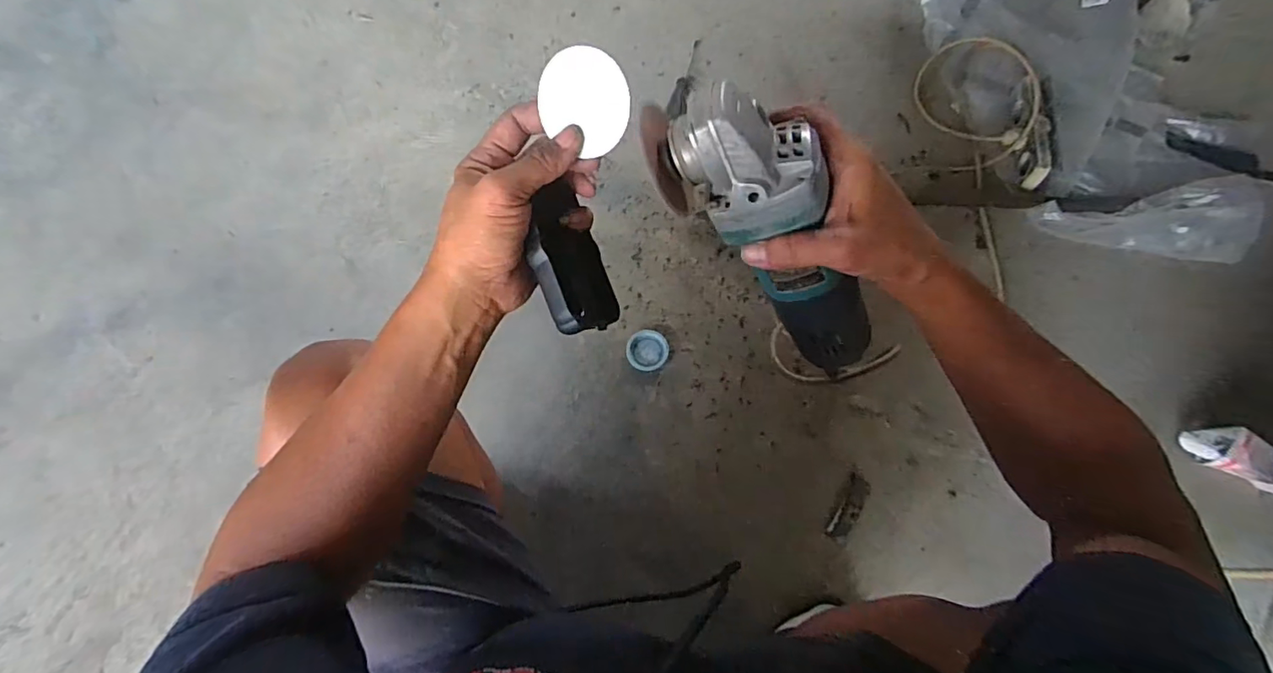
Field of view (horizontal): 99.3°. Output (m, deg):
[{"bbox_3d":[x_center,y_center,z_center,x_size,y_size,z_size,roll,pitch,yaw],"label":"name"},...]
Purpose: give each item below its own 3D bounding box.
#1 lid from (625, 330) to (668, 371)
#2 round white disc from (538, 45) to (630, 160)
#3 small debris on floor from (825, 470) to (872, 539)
[{"bbox_3d":[0.017,0.021,0.825,0.062,0.005,0.061,0,72,1],"label":"lid"},{"bbox_3d":[-0.031,-0.141,0.323,0.058,0.004,0.053,8,116,16],"label":"round white disc"},{"bbox_3d":[0.286,0.230,0.728,0.031,0.019,0.089,29,82,17],"label":"small debris on floor"}]

